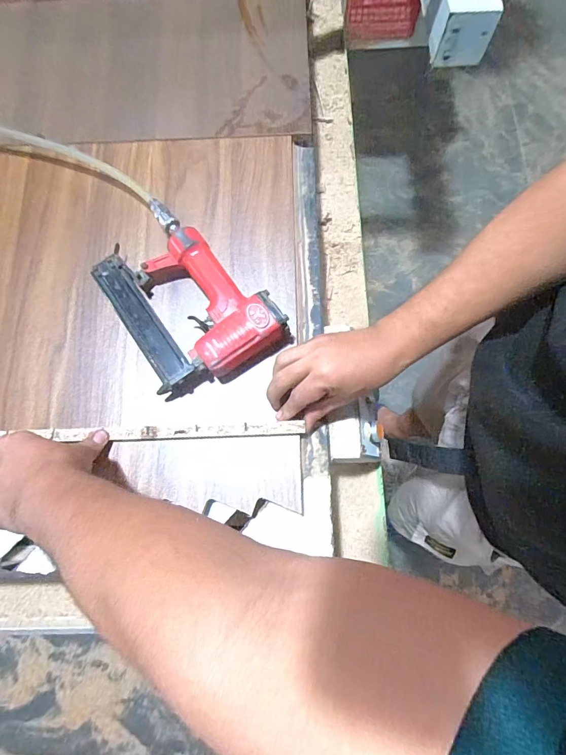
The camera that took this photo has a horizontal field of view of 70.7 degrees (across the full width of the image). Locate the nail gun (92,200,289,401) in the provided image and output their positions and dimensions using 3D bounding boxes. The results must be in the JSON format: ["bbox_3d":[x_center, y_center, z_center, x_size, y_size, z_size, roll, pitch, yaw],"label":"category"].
[{"bbox_3d":[-0.125,-0.104,0.512,0.164,0.054,0.236,-33,78,-6],"label":"nail gun"}]

